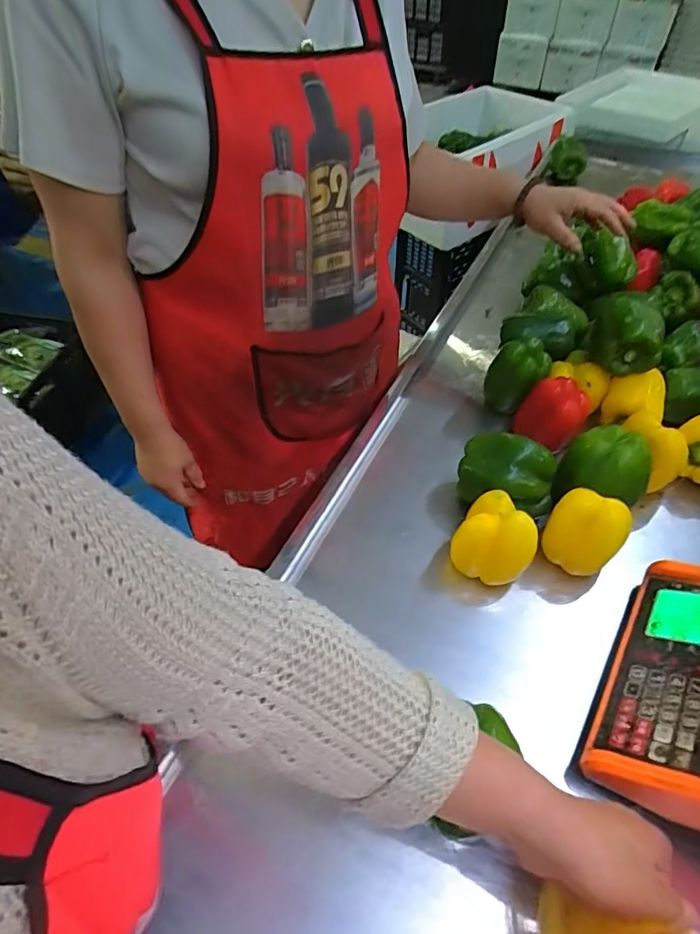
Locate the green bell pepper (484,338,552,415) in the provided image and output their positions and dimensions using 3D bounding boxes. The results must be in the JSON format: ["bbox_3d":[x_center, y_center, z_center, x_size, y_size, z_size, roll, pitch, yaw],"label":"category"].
[{"bbox_3d":[0.229,-0.122,0.719,0.077,0.095,0.064,17,52,14],"label":"green bell pepper"}]

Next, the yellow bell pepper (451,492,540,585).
[{"bbox_3d":[0.155,0.084,0.564,0.081,0.098,0.063,29,57,23],"label":"yellow bell pepper"}]

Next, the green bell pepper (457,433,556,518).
[{"bbox_3d":[0.187,0.011,0.628,0.110,0.090,0.085,1,50,2],"label":"green bell pepper"}]

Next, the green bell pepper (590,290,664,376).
[{"bbox_3d":[0.355,-0.175,0.672,0.081,0.073,0.083,13,52,11],"label":"green bell pepper"}]

